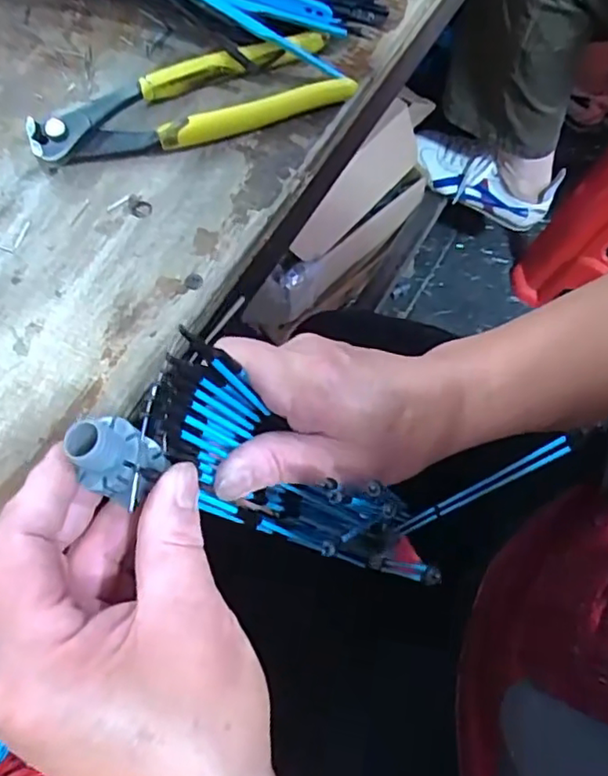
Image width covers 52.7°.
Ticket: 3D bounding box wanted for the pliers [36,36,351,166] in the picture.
[{"bbox_3d":[-0.059,-0.150,0.321,0.161,0.020,0.051,-13,71,-6],"label":"pliers"}]

